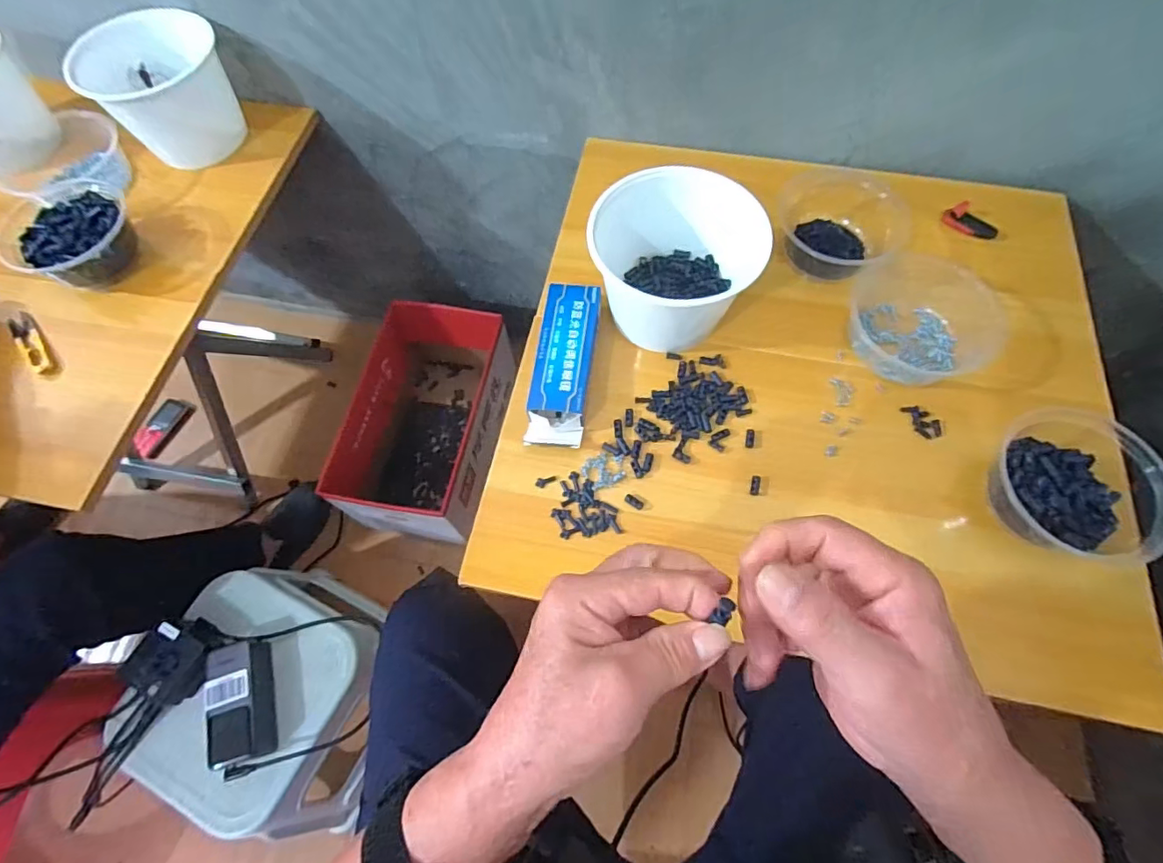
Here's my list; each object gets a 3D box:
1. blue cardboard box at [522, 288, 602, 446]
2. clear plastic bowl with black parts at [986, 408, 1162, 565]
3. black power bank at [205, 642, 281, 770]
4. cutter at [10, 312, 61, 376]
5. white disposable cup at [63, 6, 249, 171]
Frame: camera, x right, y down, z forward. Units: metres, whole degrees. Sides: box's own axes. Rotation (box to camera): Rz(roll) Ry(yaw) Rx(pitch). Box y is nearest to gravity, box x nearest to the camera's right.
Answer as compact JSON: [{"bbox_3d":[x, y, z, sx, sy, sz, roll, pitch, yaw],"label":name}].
[{"bbox_3d":[-0.018,-0.070,0.558,0.057,0.033,0.173,7,66,3],"label":"blue cardboard box"},{"bbox_3d":[0.419,0.043,0.479,0.143,0.064,0.136,6,66,3],"label":"clear plastic bowl with black parts"},{"bbox_3d":[-0.404,0.320,0.646,0.060,0.054,0.130,-16,67,-7],"label":"black power bank"},{"bbox_3d":[-0.608,-0.096,0.603,0.024,0.018,0.091,-41,72,-16],"label":"cutter"},{"bbox_3d":[-0.547,-0.459,0.715,0.163,0.119,0.168,-26,69,-11],"label":"white disposable cup"}]

